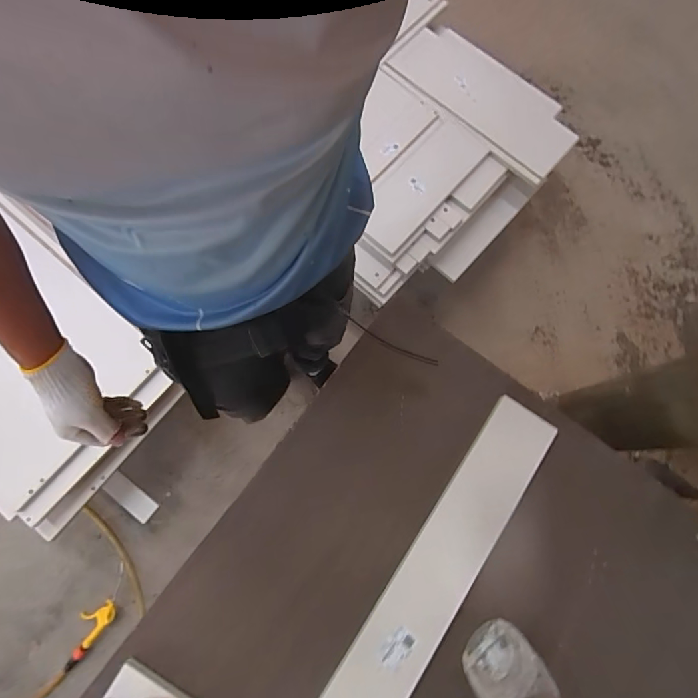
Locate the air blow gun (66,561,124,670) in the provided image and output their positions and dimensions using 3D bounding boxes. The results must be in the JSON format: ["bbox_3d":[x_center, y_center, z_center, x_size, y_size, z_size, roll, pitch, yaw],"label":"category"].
[{"bbox_3d":[-0.701,0.742,1.190,0.086,0.053,0.286,35,78,8],"label":"air blow gun"}]

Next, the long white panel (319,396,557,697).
[{"bbox_3d":[0.105,0.372,0.637,0.105,0.017,0.660,34,79,6],"label":"long white panel"}]

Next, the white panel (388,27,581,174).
[{"bbox_3d":[0.410,-0.754,1.285,0.559,0.030,0.247,40,80,4],"label":"white panel"}]

